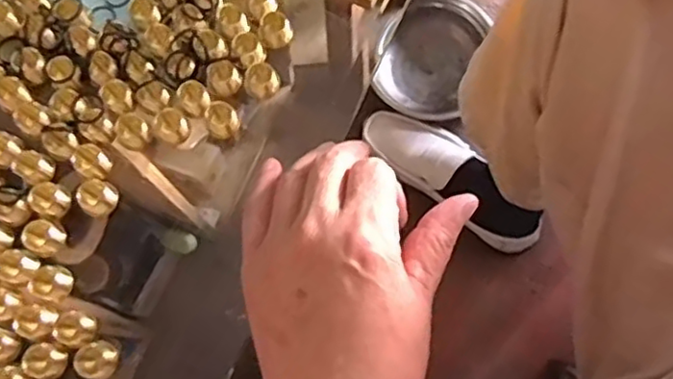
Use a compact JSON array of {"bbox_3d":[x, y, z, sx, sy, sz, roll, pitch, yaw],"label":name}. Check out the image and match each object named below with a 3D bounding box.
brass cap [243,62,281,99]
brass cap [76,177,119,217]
[{"bbox_3d":[-0.047,-0.067,0.408,0.021,0.013,0.019,-29,77,-7],"label":"brass cap"},{"bbox_3d":[-0.140,0.004,0.385,0.018,0.018,0.021,34,78,9],"label":"brass cap"}]

